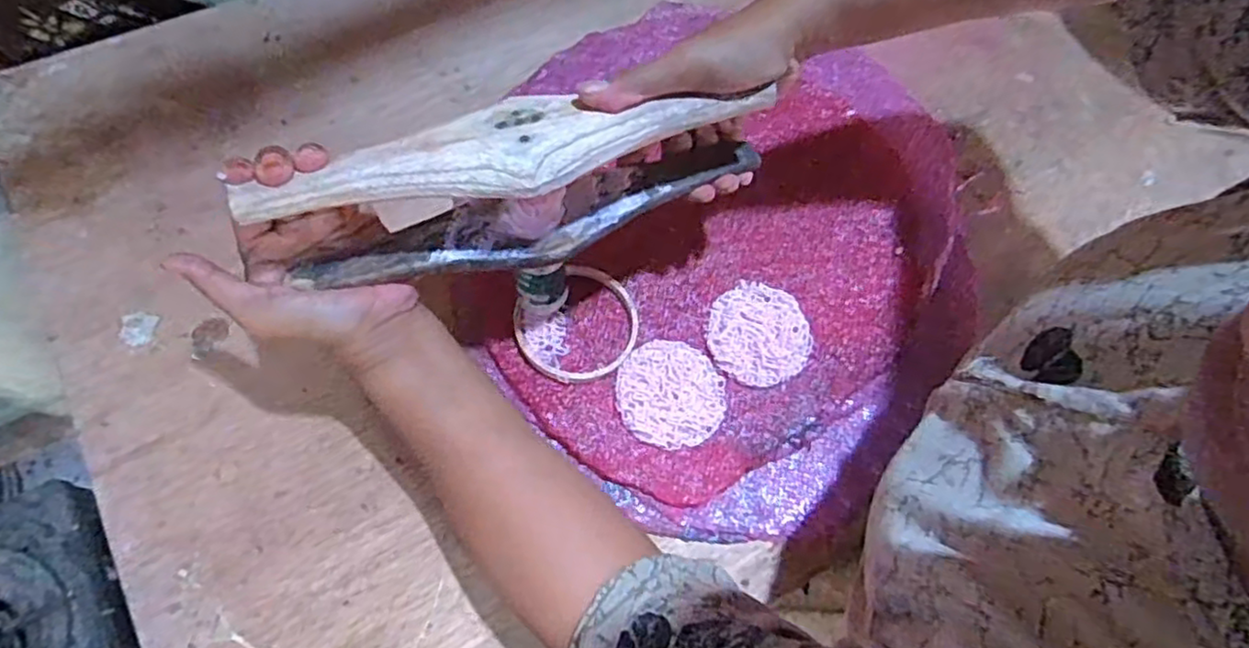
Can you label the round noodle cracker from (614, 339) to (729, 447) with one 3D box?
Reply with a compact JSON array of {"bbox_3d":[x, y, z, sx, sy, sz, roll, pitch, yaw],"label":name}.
[{"bbox_3d":[0.033,0.047,0.481,0.076,0.010,0.074,1,70,-2],"label":"round noodle cracker"}]

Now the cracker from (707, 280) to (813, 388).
[{"bbox_3d":[0.099,0.006,0.501,0.074,0.010,0.077,1,70,-2],"label":"cracker"}]

